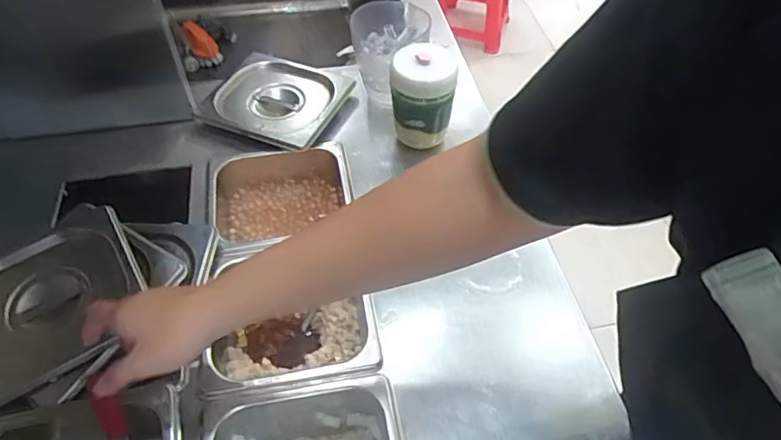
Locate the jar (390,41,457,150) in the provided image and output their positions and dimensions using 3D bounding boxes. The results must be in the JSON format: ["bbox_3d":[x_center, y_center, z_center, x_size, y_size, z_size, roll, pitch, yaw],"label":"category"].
[{"bbox_3d":[0.039,-0.149,0.685,0.073,0.116,0.070,0,49,0],"label":"jar"}]

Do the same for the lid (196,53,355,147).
[{"bbox_3d":[-0.164,-0.177,0.773,0.189,0.030,0.157,15,51,13],"label":"lid"}]

